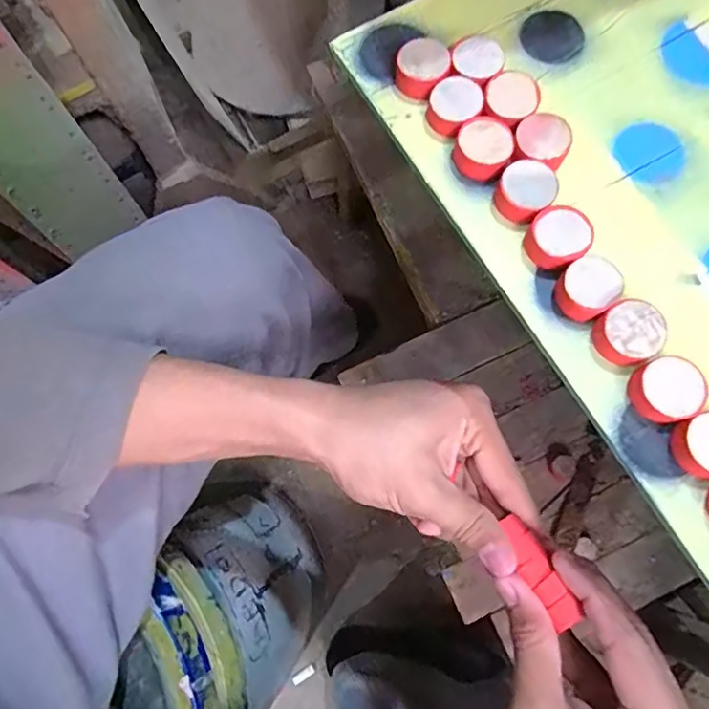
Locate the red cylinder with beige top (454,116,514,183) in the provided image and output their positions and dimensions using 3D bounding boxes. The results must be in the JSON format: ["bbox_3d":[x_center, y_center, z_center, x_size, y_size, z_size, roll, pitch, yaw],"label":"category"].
[{"bbox_3d":[0.052,-0.083,0.218,0.021,0.011,0.024,23,79,5],"label":"red cylinder with beige top"}]

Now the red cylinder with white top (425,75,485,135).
[{"bbox_3d":[0.041,-0.101,0.223,0.020,0.009,0.024,22,79,5],"label":"red cylinder with white top"}]

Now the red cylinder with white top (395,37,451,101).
[{"bbox_3d":[0.029,-0.119,0.227,0.020,0.012,0.024,24,79,6],"label":"red cylinder with white top"}]

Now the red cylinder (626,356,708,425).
[{"bbox_3d":[0.108,0.013,0.189,0.026,0.008,0.022,-29,79,-6],"label":"red cylinder"}]

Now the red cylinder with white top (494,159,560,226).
[{"bbox_3d":[0.067,-0.063,0.212,0.022,0.012,0.021,-41,80,-8],"label":"red cylinder with white top"}]

